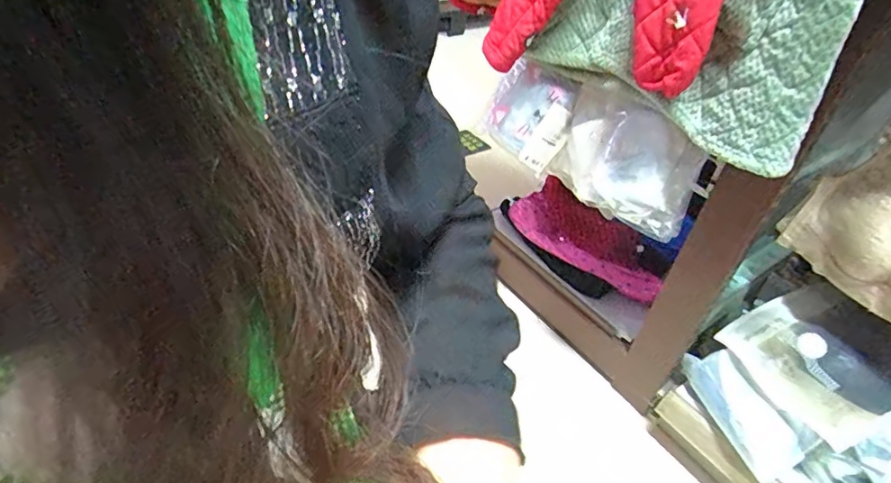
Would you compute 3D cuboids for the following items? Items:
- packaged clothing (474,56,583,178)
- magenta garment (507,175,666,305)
[{"bbox_3d":[0.143,-0.218,0.895,0.145,0.157,0.035,39,33,10],"label":"packaged clothing"},{"bbox_3d":[0.307,-0.005,1.137,0.347,0.073,0.159,35,46,29],"label":"magenta garment"}]

